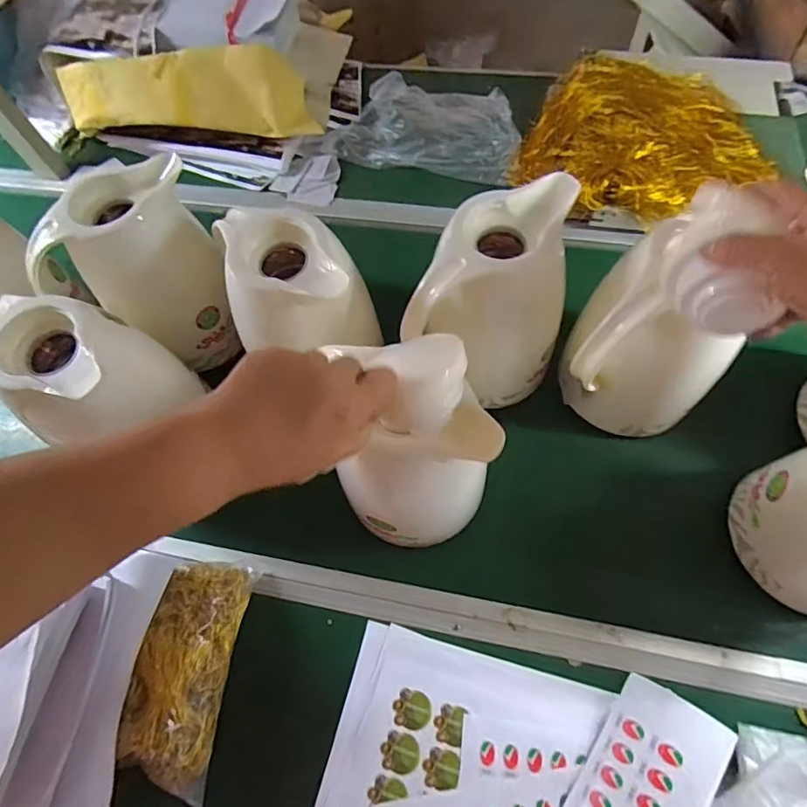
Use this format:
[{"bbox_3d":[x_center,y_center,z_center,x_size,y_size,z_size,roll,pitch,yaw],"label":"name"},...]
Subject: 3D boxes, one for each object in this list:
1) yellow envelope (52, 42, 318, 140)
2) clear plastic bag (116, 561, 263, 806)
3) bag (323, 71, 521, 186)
[{"bbox_3d":[-0.320,-0.459,0.749,0.360,0.112,0.043,-2,43,-5],"label":"yellow envelope"},{"bbox_3d":[-0.206,0.254,0.487,0.092,0.030,0.200,29,54,-33],"label":"clear plastic bag"},{"bbox_3d":[0.034,-0.456,0.793,0.299,0.094,0.155,11,66,9],"label":"bag"}]

